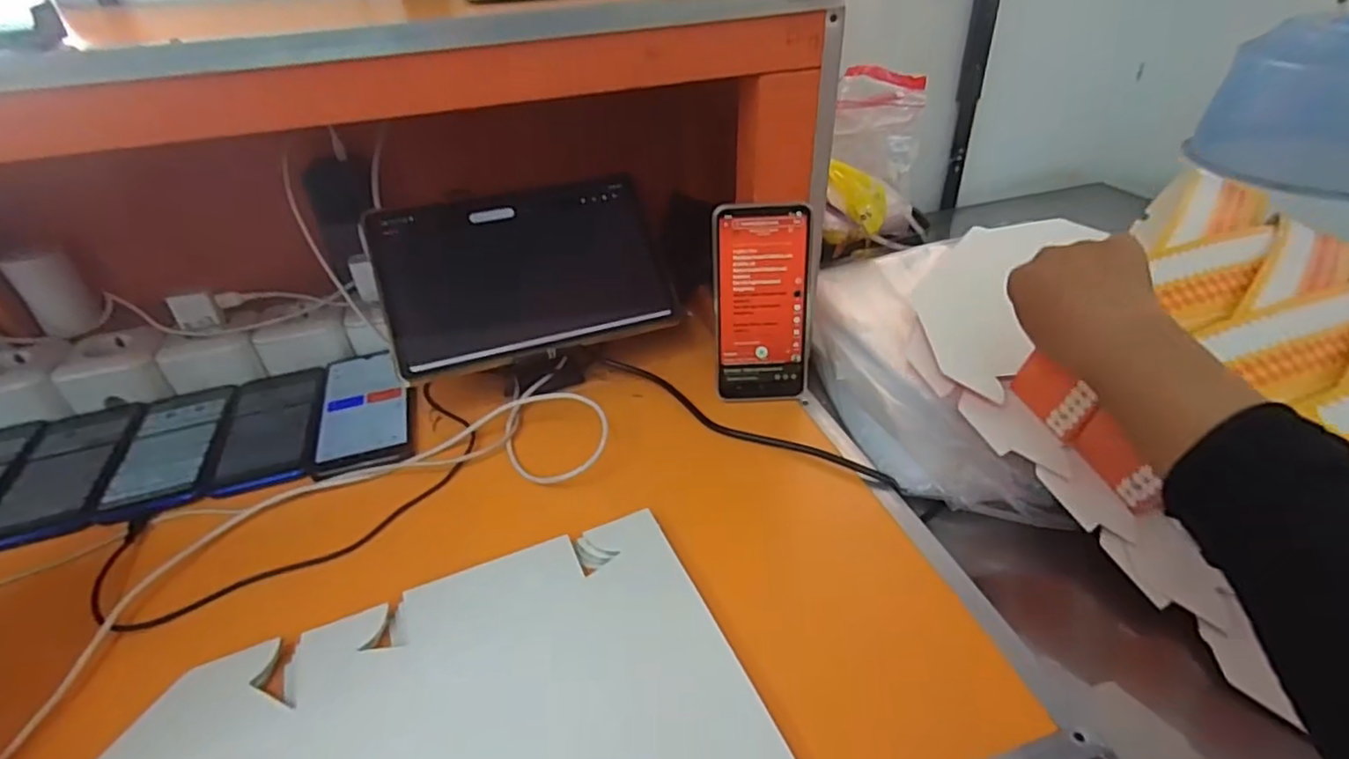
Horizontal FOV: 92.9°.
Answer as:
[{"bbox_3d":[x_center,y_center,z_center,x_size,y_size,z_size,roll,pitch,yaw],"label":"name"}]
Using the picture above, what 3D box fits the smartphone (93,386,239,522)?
[{"bbox_3d":[-0.426,0.051,0.543,0.078,0.011,0.159,-16,38,-16],"label":"smartphone"}]

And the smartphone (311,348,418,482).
[{"bbox_3d":[-0.277,0.021,0.576,0.077,0.010,0.167,-13,38,-15],"label":"smartphone"}]

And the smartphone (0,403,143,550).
[{"bbox_3d":[-0.495,0.077,0.521,0.078,0.013,0.156,-15,37,-16],"label":"smartphone"}]

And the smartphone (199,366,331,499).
[{"bbox_3d":[-0.352,0.040,0.562,0.080,0.012,0.160,-14,37,-14],"label":"smartphone"}]

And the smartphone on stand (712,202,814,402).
[{"bbox_3d":[0.074,-0.061,0.541,0.080,0.168,0.006,-3,23,1],"label":"smartphone on stand"}]

